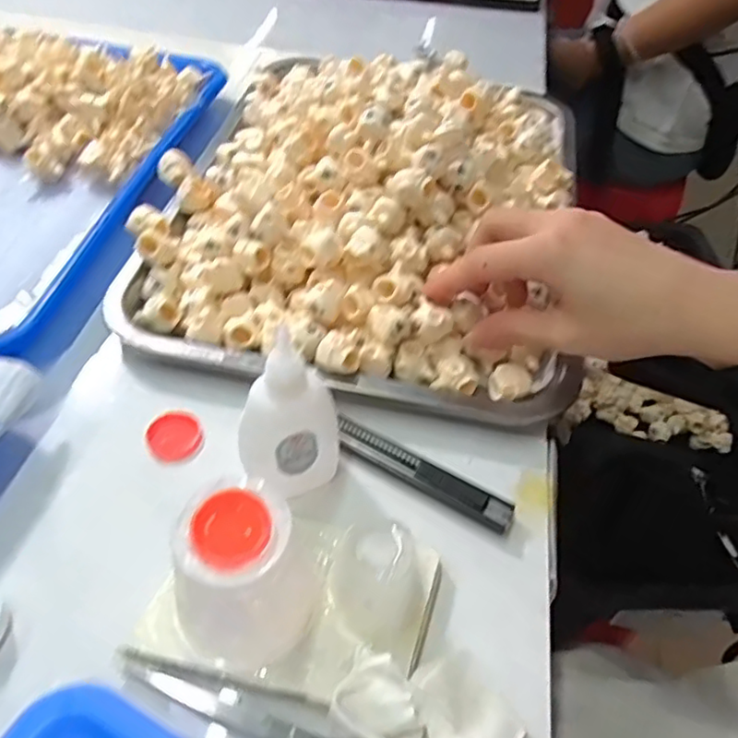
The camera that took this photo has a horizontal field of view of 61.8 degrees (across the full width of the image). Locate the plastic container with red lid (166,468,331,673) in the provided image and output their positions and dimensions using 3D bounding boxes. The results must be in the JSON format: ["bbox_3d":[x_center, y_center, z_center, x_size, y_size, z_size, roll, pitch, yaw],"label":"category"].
[{"bbox_3d":[-0.044,0.076,0.221,0.043,0.070,0.044,30,54,19],"label":"plastic container with red lid"}]

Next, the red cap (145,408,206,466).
[{"bbox_3d":[-0.095,0.032,0.303,0.026,0.006,0.027,3,51,-3],"label":"red cap"}]

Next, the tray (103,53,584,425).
[{"bbox_3d":[0.009,-0.133,0.401,0.261,0.073,0.335,12,51,5],"label":"tray"}]

